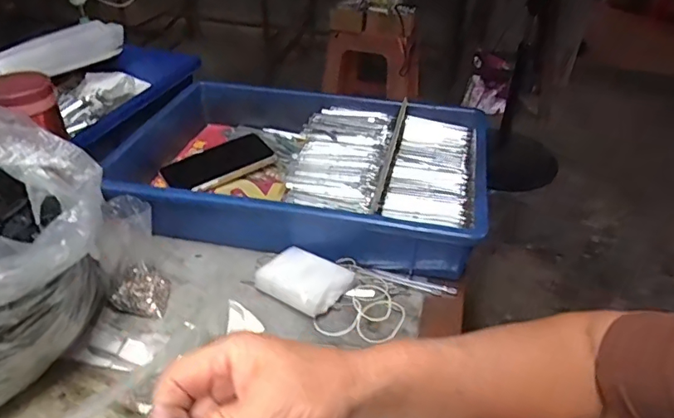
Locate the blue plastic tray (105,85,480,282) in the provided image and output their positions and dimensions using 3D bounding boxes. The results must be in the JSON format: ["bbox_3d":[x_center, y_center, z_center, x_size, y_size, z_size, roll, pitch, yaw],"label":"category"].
[{"bbox_3d":[-0.040,-0.052,0.648,0.428,0.083,0.281,8,37,8],"label":"blue plastic tray"}]

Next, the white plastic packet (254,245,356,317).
[{"bbox_3d":[-0.034,0.072,0.519,0.089,0.023,0.058,21,41,23],"label":"white plastic packet"}]

